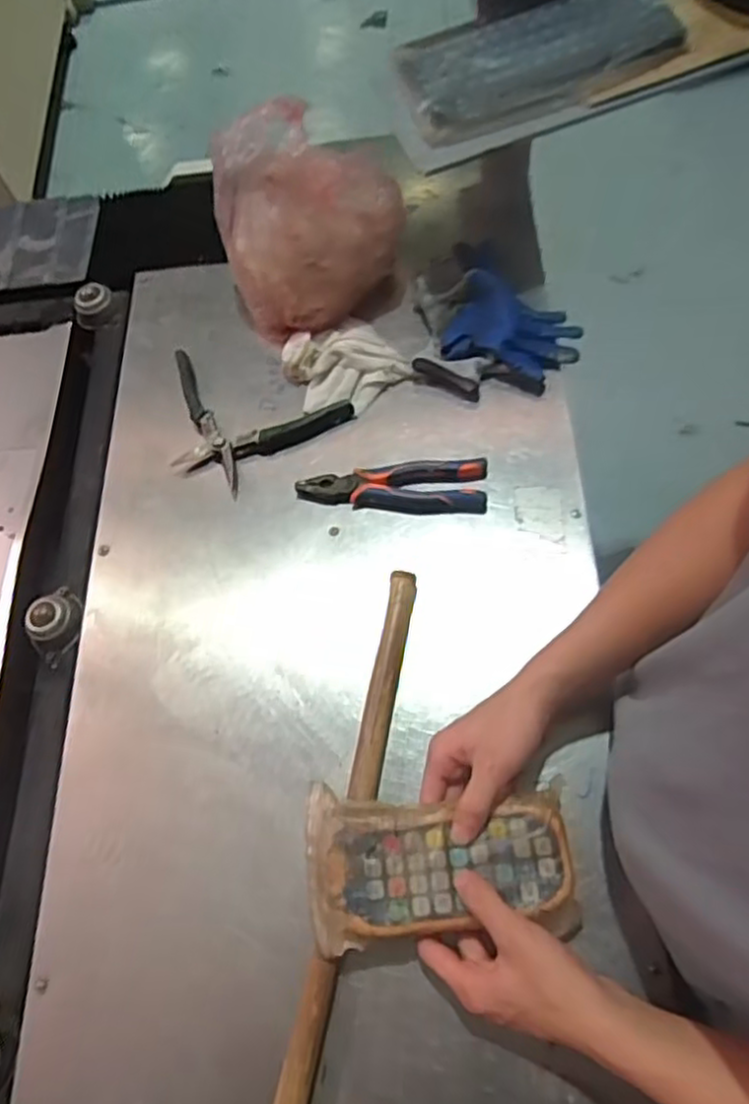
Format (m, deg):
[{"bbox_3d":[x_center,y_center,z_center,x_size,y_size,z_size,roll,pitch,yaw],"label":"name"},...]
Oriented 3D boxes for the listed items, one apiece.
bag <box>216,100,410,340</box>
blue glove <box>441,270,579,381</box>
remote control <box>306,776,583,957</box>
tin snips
[{"bbox_3d":[-0.071,-0.349,0.781,0.198,0.245,0.094,-5,64,4],"label":"bag"},{"bbox_3d":[0.155,-0.252,0.794,0.148,0.047,0.103,12,67,8],"label":"blue glove"},{"bbox_3d":[0.050,0.238,0.551,0.199,0.026,0.112,-2,63,0],"label":"remote control"},{"bbox_3d":[-0.148,-0.141,0.802,0.222,0.030,0.151,16,68,14],"label":"tin snips"}]

